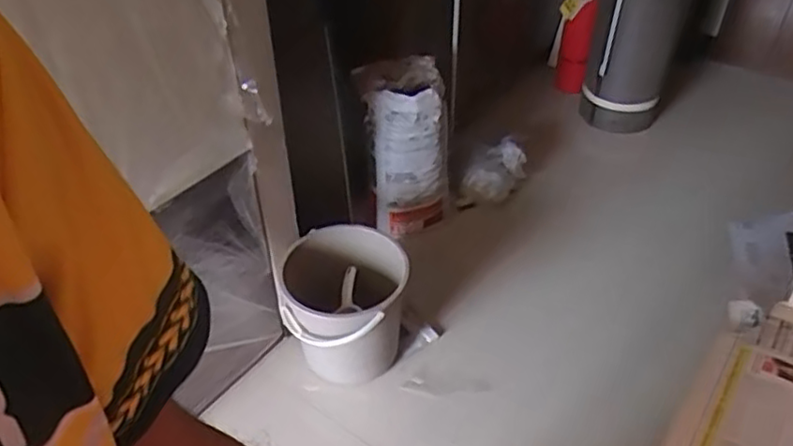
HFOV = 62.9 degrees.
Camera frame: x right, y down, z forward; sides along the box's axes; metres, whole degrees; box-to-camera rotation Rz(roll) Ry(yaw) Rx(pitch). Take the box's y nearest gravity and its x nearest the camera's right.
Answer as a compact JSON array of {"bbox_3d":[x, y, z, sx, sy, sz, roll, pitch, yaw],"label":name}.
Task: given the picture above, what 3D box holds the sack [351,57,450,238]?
[{"bbox_3d":[0.023,-0.221,1.965,0.257,0.517,0.237,13,43,16],"label":"sack"}]

